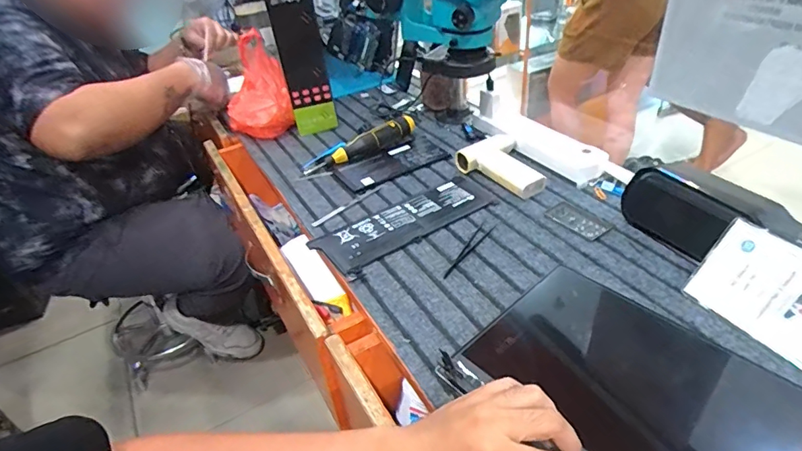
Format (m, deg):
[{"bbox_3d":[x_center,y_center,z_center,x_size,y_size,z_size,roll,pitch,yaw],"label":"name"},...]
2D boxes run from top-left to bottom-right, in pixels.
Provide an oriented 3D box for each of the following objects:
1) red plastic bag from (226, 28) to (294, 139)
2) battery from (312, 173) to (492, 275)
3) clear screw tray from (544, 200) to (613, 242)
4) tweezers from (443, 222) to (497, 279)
[{"bbox_3d":[-0.292,-0.274,0.947,0.123,0.166,0.156,-18,38,-15],"label":"red plastic bag"},{"bbox_3d":[0.013,-0.008,0.682,0.263,0.007,0.095,-25,40,-24],"label":"battery"},{"bbox_3d":[0.242,-0.008,0.652,0.051,0.004,0.084,-23,40,-22],"label":"clear screw tray"},{"bbox_3d":[0.090,0.031,0.620,0.019,0.004,0.121,18,42,28],"label":"tweezers"}]

